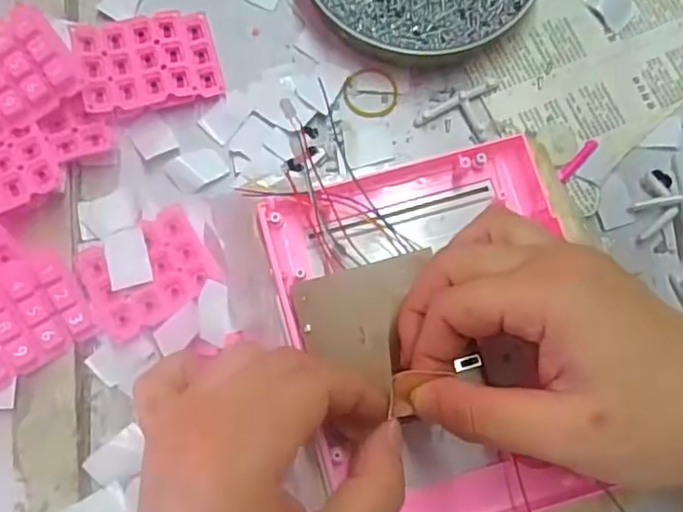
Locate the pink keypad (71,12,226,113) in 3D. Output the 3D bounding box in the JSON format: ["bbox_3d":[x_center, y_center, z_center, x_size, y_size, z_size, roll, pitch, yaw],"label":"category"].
[{"bbox_3d":[-0.102,-0.105,0.327,0.070,0.007,0.050,-13,79,-13],"label":"pink keypad"}]

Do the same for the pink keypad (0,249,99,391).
[{"bbox_3d":[-0.153,0.030,0.289,0.061,0.009,0.050,-29,104,-22],"label":"pink keypad"}]

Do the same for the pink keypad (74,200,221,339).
[{"bbox_3d":[-0.097,0.008,0.310,0.061,0.012,0.047,-31,80,-7],"label":"pink keypad"}]

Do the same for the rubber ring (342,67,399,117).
[{"bbox_3d":[0.016,-0.090,0.341,0.030,0.004,0.029,1,82,-4],"label":"rubber ring"}]

